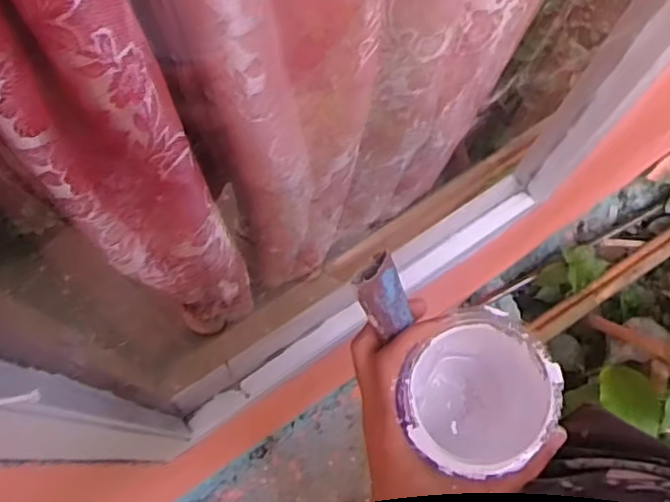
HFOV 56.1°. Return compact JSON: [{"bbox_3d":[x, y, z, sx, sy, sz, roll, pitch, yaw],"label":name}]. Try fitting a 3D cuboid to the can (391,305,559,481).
[{"bbox_3d":[0.084,0.093,0.402,0.095,0.096,0.085,-23,73,-9],"label":"can"}]

